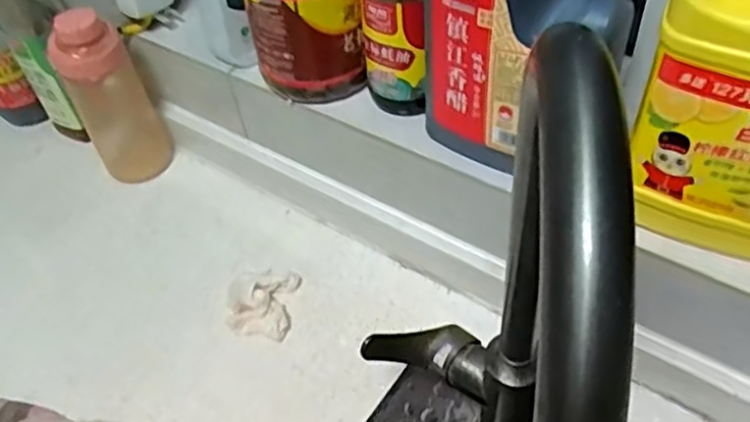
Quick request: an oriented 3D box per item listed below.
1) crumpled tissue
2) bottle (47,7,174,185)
[{"bbox_3d":[-0.107,0.084,0.613,0.063,0.025,0.065,2,46,6],"label":"crumpled tissue"},{"bbox_3d":[-0.276,-0.121,0.693,0.076,0.189,0.070,-21,50,-14],"label":"bottle"}]

